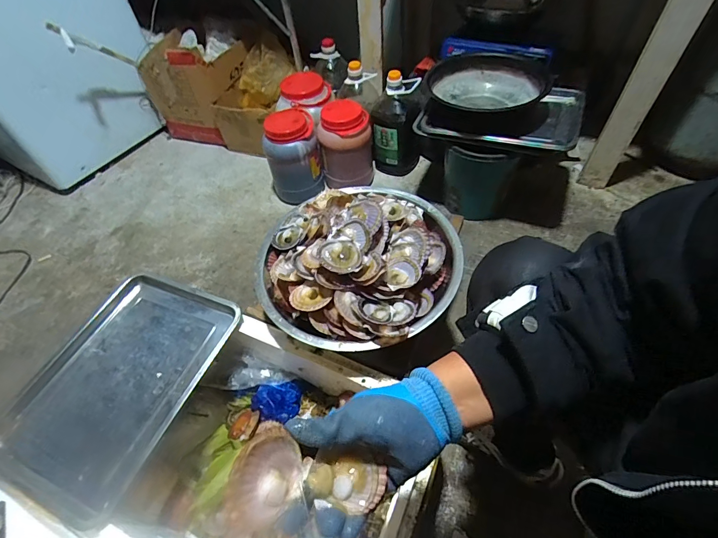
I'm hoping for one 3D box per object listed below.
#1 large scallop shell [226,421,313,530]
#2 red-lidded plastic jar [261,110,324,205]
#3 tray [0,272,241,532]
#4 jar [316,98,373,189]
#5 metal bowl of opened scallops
[{"bbox_3d":[-0.075,0.169,0.301,0.010,0.064,0.069,-14,34,48],"label":"large scallop shell"},{"bbox_3d":[-0.218,-0.367,1.231,0.180,0.270,0.145,-13,52,-4],"label":"red-lidded plastic jar"},{"bbox_3d":[-0.432,0.187,0.659,0.309,0.035,0.385,17,56,19],"label":"tray"},{"bbox_3d":[-0.044,-0.401,1.246,0.169,0.267,0.169,-3,52,4],"label":"jar"},{"bbox_3d":[-0.003,-0.024,0.667,0.345,0.123,0.356,-3,52,4],"label":"metal bowl of opened scallops"}]

